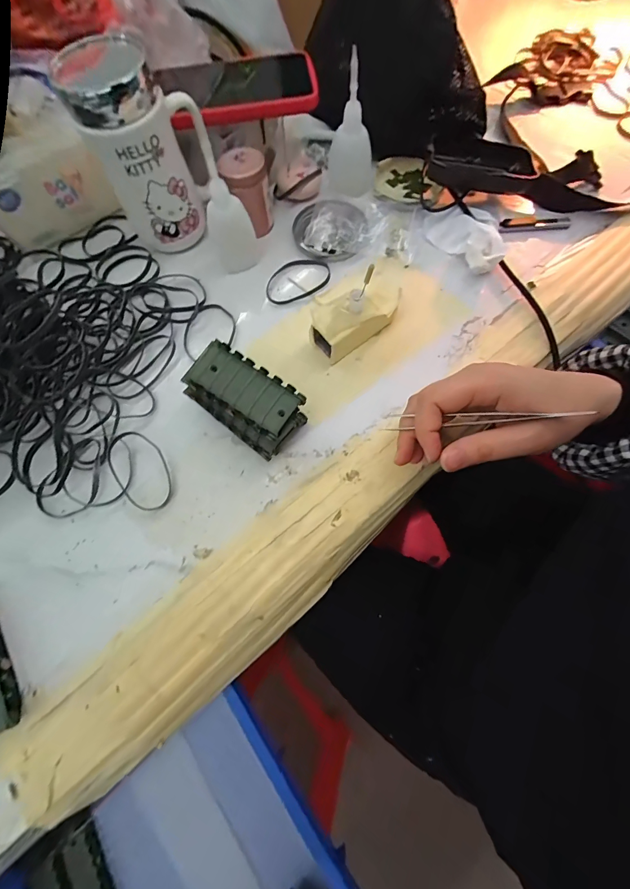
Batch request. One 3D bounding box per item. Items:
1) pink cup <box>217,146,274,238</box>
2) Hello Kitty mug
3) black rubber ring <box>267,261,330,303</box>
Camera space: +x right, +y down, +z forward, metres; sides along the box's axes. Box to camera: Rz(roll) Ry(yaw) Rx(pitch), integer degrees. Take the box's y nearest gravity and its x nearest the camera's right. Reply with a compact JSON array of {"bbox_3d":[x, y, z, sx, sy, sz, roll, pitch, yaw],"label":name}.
[{"bbox_3d":[-0.069,-0.258,0.353,0.043,0.063,0.044,-1,71,2],"label":"pink cup"},{"bbox_3d":[-0.151,-0.267,0.319,0.068,0.137,0.094,23,74,9],"label":"Hello Kitty mug"},{"bbox_3d":[-0.018,-0.170,0.356,0.069,0.007,0.049,-17,72,-4],"label":"black rubber ring"}]

